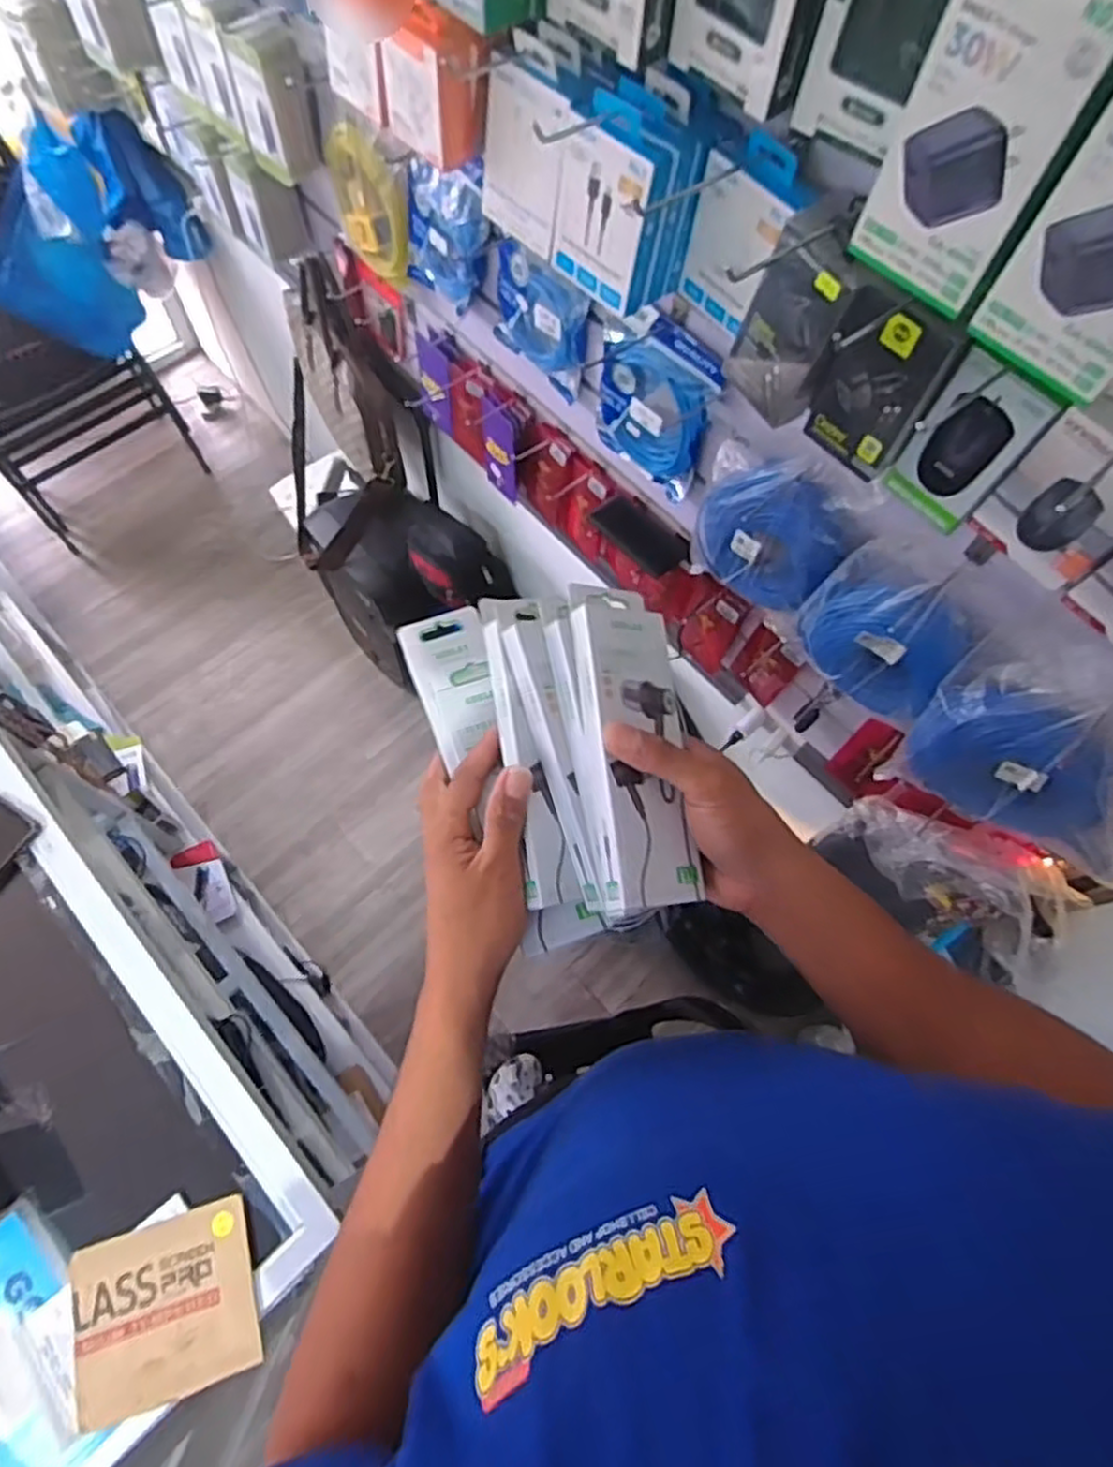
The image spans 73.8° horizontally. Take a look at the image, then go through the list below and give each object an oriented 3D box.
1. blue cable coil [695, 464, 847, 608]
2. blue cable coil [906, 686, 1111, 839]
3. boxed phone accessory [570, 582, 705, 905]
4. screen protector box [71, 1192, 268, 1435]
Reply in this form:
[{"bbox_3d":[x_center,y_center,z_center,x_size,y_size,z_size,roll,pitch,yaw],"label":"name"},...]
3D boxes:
[{"bbox_3d":[0.235,-0.233,0.845,0.031,0.182,0.167,-39,74,-17],"label":"blue cable coil"},{"bbox_3d":[0.473,0.027,0.762,0.189,0.171,0.053,34,70,11],"label":"blue cable coil"},{"bbox_3d":[0.047,0.002,0.442,0.061,0.027,0.196,-5,76,-5],"label":"boxed phone accessory"},{"bbox_3d":[-0.354,0.519,0.671,0.155,0.016,0.135,-18,60,-9],"label":"screen protector box"}]

